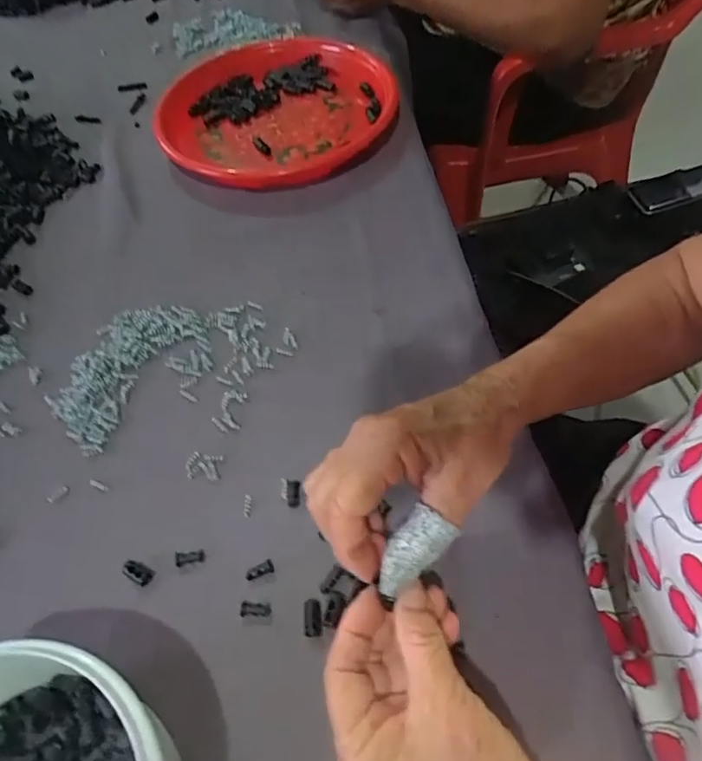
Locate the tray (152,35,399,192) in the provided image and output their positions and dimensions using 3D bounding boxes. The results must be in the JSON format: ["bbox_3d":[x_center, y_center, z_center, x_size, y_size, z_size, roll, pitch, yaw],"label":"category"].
[{"bbox_3d":[-0.081,-0.293,0.610,0.247,0.039,0.240,-19,56,-8],"label":"tray"}]

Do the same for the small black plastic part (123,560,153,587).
[{"bbox_3d":[-0.133,0.118,0.349,0.021,0.004,0.011,22,60,19],"label":"small black plastic part"}]

